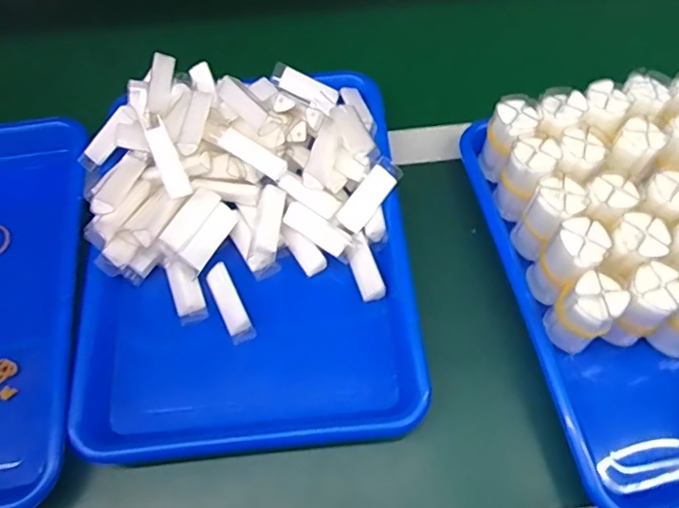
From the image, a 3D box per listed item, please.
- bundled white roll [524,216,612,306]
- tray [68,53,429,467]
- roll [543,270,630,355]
[{"bbox_3d":[0.167,0.006,0.402,0.041,0.066,0.034,-34,66,-15],"label":"bundled white roll"},{"bbox_3d":[-0.077,-0.011,0.436,0.244,0.094,0.318,-6,62,-2],"label":"tray"},{"bbox_3d":[0.170,0.043,0.382,0.032,0.065,0.036,-38,67,-17],"label":"roll"}]

